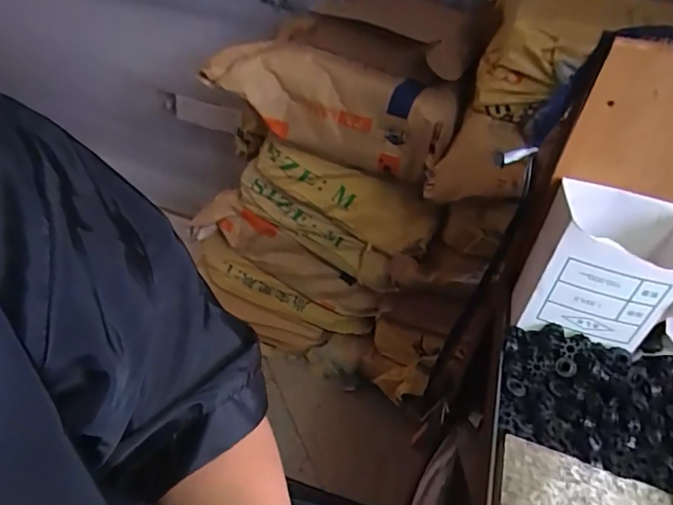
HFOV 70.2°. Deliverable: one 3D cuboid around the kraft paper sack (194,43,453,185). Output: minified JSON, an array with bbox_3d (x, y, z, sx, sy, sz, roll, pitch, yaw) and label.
[{"bbox_3d":[-0.028,-0.292,0.981,0.496,0.199,0.111,17,37,13],"label":"kraft paper sack"}]

